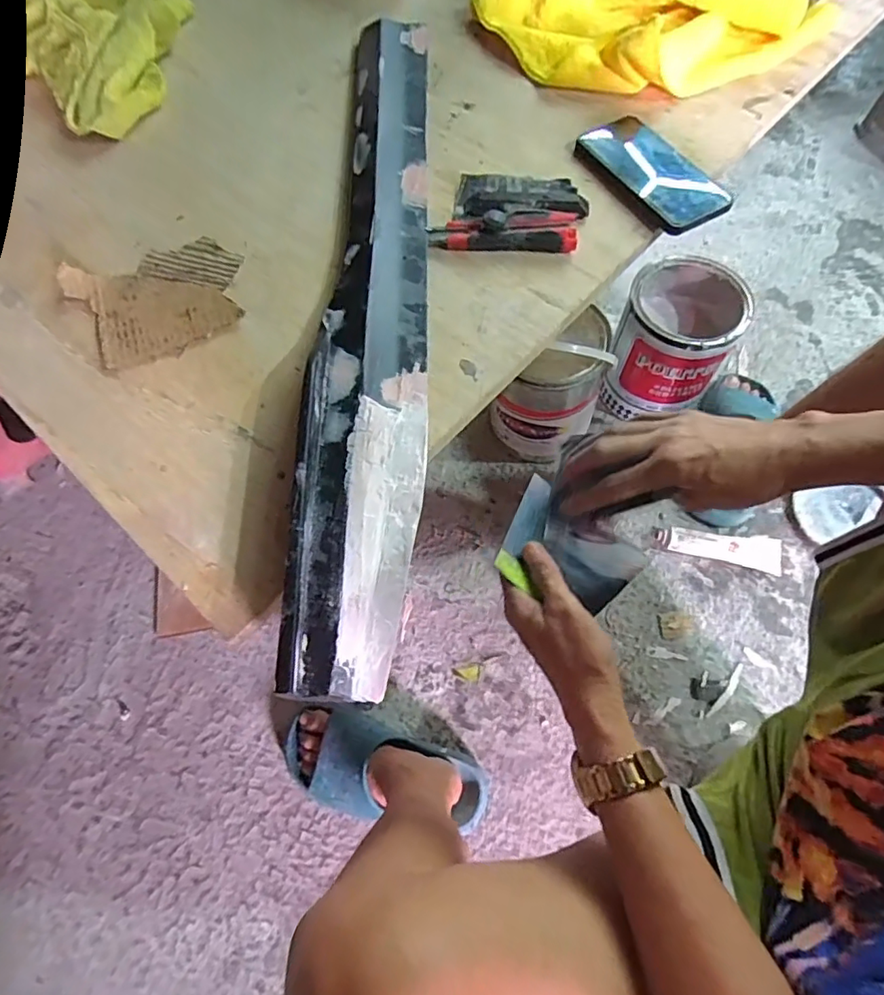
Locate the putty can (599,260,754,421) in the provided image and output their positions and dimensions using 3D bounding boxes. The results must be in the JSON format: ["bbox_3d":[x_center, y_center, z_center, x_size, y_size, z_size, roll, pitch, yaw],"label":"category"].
[{"bbox_3d":[0.352,-0.236,0.837,0.155,0.207,0.177,26,70,14],"label":"putty can"}]

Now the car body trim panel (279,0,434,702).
[{"bbox_3d":[-0.059,-0.213,0.482,0.092,0.045,0.739,-1,66,3],"label":"car body trim panel"}]

